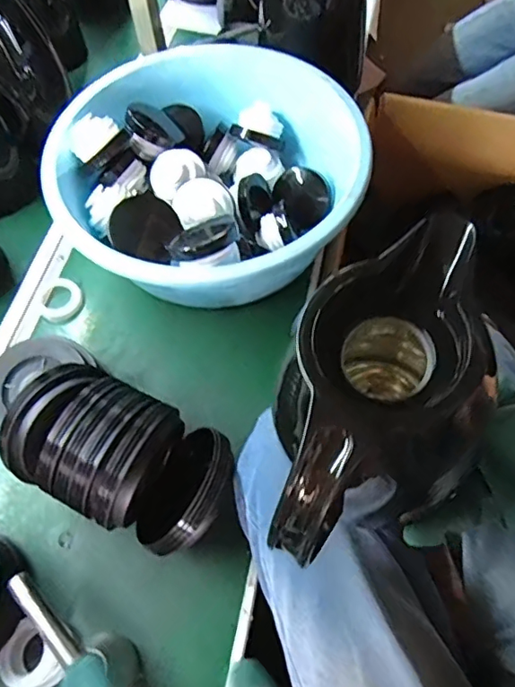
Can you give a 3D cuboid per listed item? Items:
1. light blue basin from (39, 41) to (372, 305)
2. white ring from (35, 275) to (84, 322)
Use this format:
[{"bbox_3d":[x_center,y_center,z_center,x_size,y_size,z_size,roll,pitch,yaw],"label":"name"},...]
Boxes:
[{"bbox_3d":[-0.057,-0.200,0.663,0.356,0.143,0.338,-2,62,3],"label":"light blue basin"},{"bbox_3d":[-0.255,-0.058,0.672,0.064,0.004,0.056,39,70,21],"label":"white ring"}]

